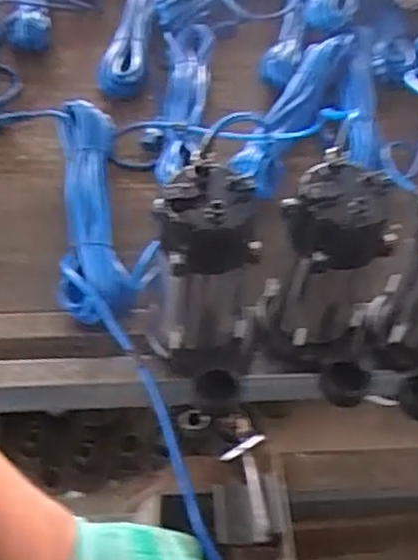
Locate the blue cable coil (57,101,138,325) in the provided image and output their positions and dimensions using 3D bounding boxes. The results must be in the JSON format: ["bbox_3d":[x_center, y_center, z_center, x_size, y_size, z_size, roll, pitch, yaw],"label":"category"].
[{"bbox_3d":[-0.148,-0.099,0.870,0.089,0.043,0.350,-3,54,-7],"label":"blue cable coil"}]

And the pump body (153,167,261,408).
[{"bbox_3d":[-0.008,0.016,0.681,0.114,0.223,0.137,4,53,-2],"label":"pump body"}]

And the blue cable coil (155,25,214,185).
[{"bbox_3d":[-0.039,-0.268,1.001,0.072,0.055,0.332,6,53,-1],"label":"blue cable coil"}]

